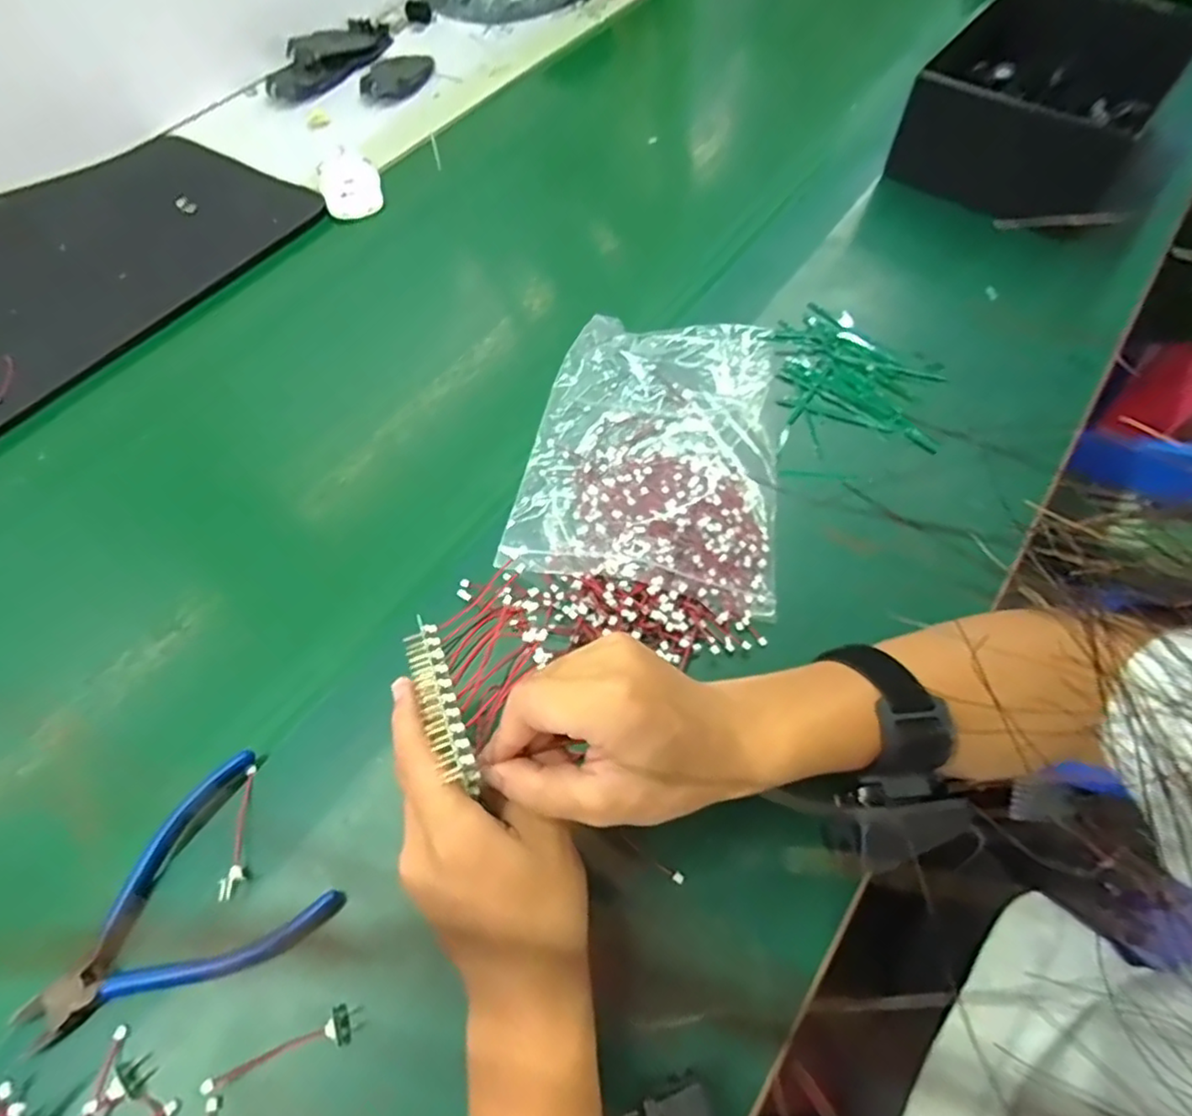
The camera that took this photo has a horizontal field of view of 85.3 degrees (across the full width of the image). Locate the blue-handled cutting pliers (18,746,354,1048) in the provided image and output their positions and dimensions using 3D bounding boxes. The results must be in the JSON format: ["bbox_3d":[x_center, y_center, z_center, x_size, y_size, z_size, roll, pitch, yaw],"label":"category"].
[{"bbox_3d":[-0.210,0.177,0.320,0.132,0.014,0.095,-40,64,-19],"label":"blue-handled cutting pliers"}]

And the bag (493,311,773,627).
[{"bbox_3d":[0.042,-0.083,0.451,0.164,0.029,0.231,6,59,8],"label":"bag"}]

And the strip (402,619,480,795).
[{"bbox_3d":[-0.068,0.064,0.283,0.016,0.015,0.079,-22,59,-9],"label":"strip"}]

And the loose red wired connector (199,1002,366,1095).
[{"bbox_3d":[-0.143,0.225,0.298,0.066,0.018,0.015,-18,59,-7],"label":"loose red wired connector"}]

